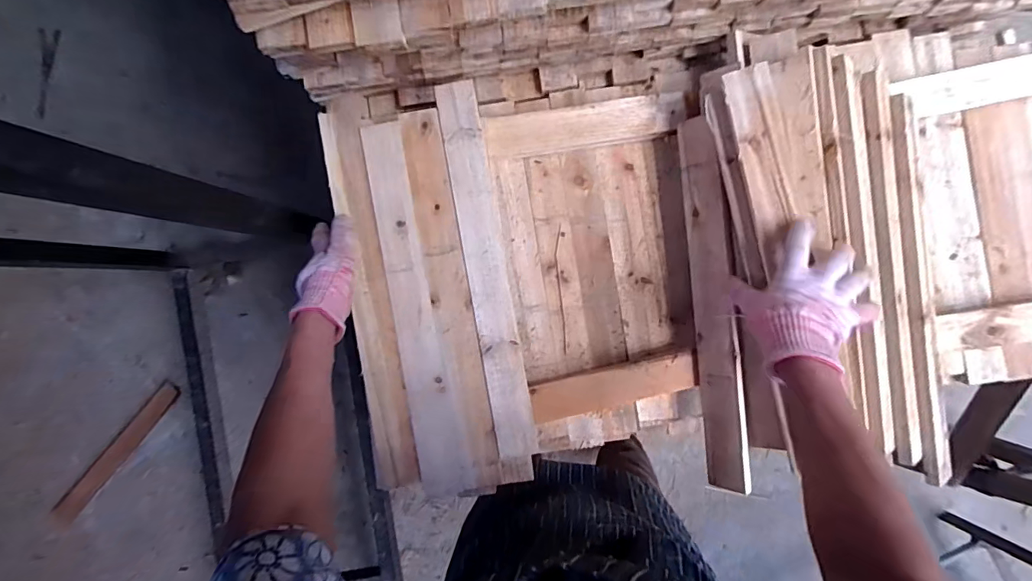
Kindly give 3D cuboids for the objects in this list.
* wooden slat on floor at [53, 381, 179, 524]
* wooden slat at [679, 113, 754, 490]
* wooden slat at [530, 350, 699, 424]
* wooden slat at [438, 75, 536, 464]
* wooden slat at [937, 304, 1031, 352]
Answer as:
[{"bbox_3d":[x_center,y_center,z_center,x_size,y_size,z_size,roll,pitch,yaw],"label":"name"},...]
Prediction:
[{"bbox_3d":[-1.152,0.469,1.356,0.062,0.031,0.505,41,91,2],"label":"wooden slat on floor"},{"bbox_3d":[0.261,0.016,0.630,0.021,0.060,0.485,-5,89,-40],"label":"wooden slat"},{"bbox_3d":[0.137,0.138,0.669,0.235,0.044,0.059,-12,89,2],"label":"wooden slat"},{"bbox_3d":[-0.039,-0.026,0.627,0.052,0.020,0.496,-10,89,2],"label":"wooden slat"},{"bbox_3d":[0.692,0.048,0.654,0.226,0.037,0.055,-8,89,2],"label":"wooden slat"}]

